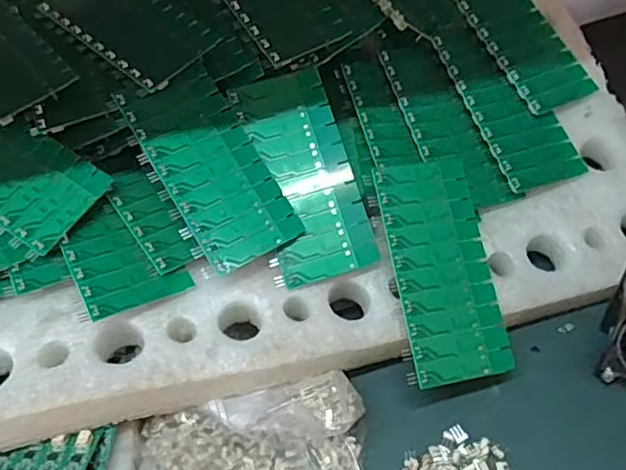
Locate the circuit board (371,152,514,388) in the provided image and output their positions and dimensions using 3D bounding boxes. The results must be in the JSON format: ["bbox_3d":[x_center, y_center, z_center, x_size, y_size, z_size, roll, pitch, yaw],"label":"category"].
[{"bbox_3d":[0.081,0.019,0.374,0.062,0.004,0.139,-8,76,-13],"label":"circuit board"}]

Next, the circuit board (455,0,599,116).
[{"bbox_3d":[0.155,-0.153,0.450,0.062,0.009,0.132,-24,74,-15],"label":"circuit board"}]

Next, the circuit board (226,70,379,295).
[{"bbox_3d":[-0.006,-0.040,0.387,0.060,0.004,0.138,-17,79,-9],"label":"circuit board"}]

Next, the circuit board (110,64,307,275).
[{"bbox_3d":[-0.065,-0.045,0.377,0.063,0.004,0.134,-28,79,-18],"label":"circuit board"}]

